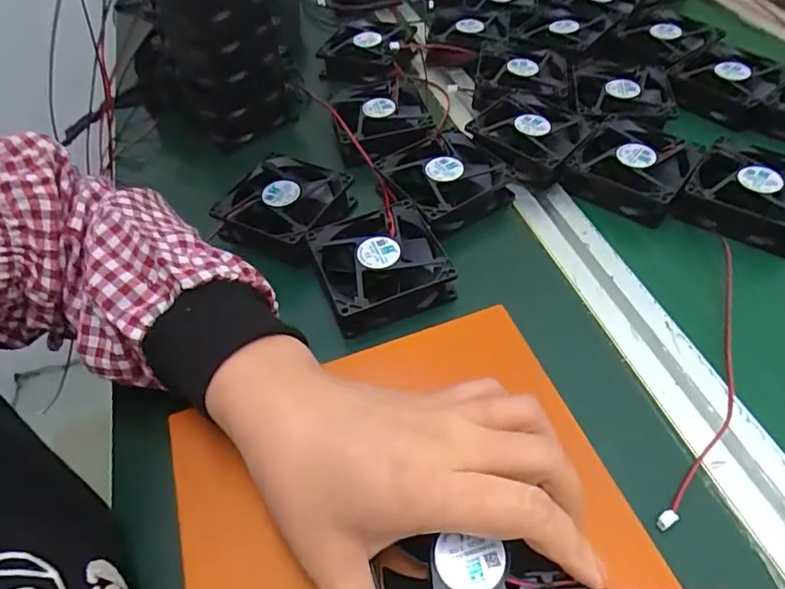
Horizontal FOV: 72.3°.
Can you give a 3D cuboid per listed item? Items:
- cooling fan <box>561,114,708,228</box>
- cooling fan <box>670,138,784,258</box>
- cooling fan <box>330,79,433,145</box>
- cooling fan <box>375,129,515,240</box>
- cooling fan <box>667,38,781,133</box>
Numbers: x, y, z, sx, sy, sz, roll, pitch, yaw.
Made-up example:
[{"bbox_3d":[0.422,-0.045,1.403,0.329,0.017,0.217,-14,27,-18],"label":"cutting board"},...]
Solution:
[{"bbox_3d":[0.185,-0.100,0.410,0.077,0.023,0.090,28,57,25],"label":"cooling fan"},{"bbox_3d":[0.255,-0.073,0.381,0.081,0.019,0.083,28,59,23],"label":"cooling fan"},{"bbox_3d":[-0.013,-0.156,0.460,0.078,0.022,0.079,-14,50,-8],"label":"cooling fan"},{"bbox_3d":[0.040,-0.090,0.410,0.079,0.027,0.083,-23,54,-14],"label":"cooling fan"},{"bbox_3d":[0.292,-0.184,0.468,0.084,0.023,0.084,-37,57,-25],"label":"cooling fan"}]

